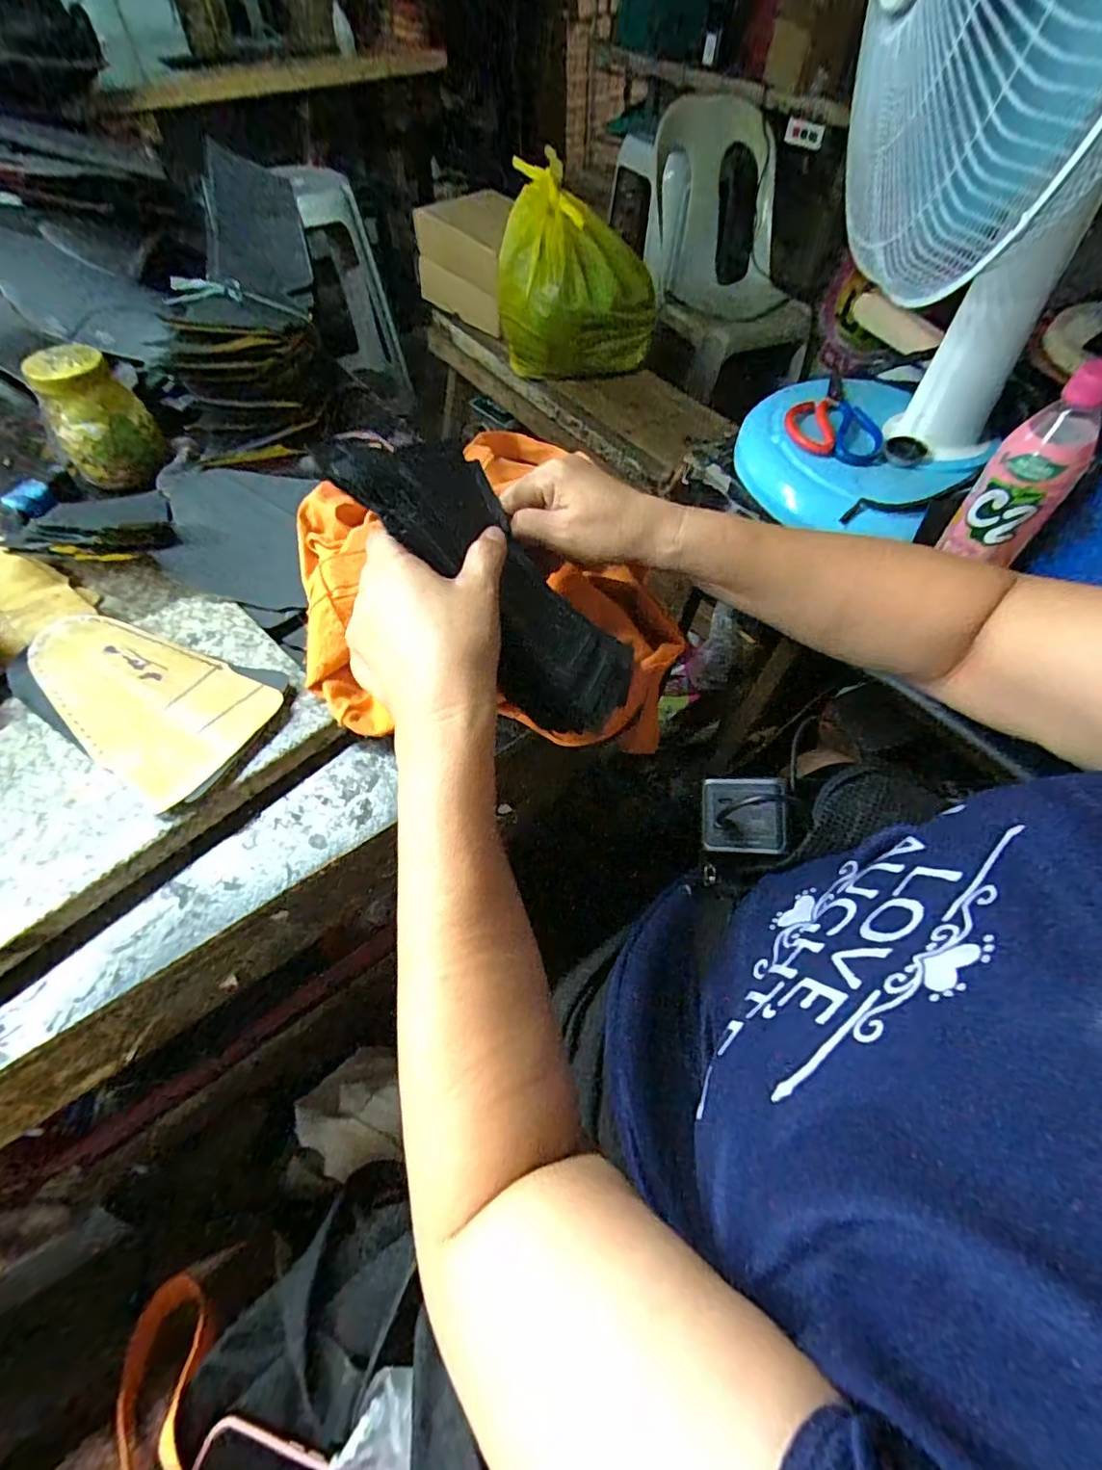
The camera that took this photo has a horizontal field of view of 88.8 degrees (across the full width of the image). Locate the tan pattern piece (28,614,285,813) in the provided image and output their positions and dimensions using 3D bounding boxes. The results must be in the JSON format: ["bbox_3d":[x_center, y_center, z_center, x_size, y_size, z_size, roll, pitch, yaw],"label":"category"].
[{"bbox_3d":[-0.255,-0.025,0.347,0.162,0.009,0.087,28,63,13],"label":"tan pattern piece"}]

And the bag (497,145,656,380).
[{"bbox_3d":[0.055,-0.839,1.044,0.291,0.254,0.211,5,58,2],"label":"bag"}]

